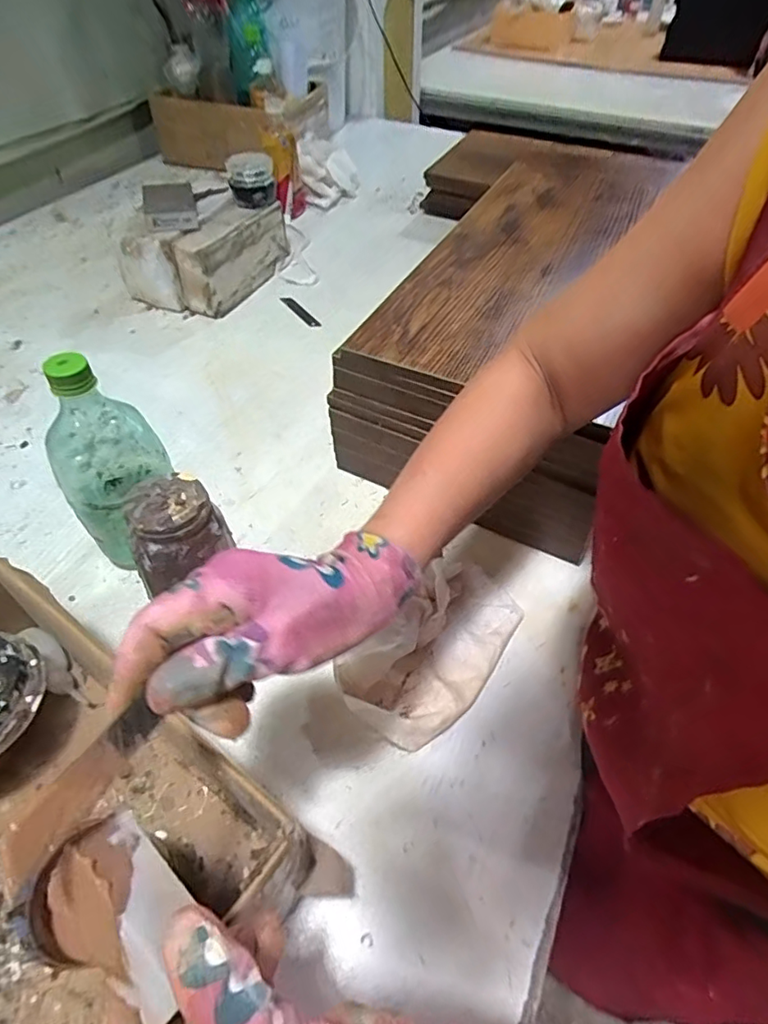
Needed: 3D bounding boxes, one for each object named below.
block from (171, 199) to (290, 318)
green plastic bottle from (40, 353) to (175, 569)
[{"bbox_3d":[-0.228,-0.393,0.847,0.065,0.105,0.211,19,51,14],"label":"block"},{"bbox_3d":[-0.231,-0.035,0.473,0.075,0.205,0.080,9,49,5],"label":"green plastic bottle"}]

